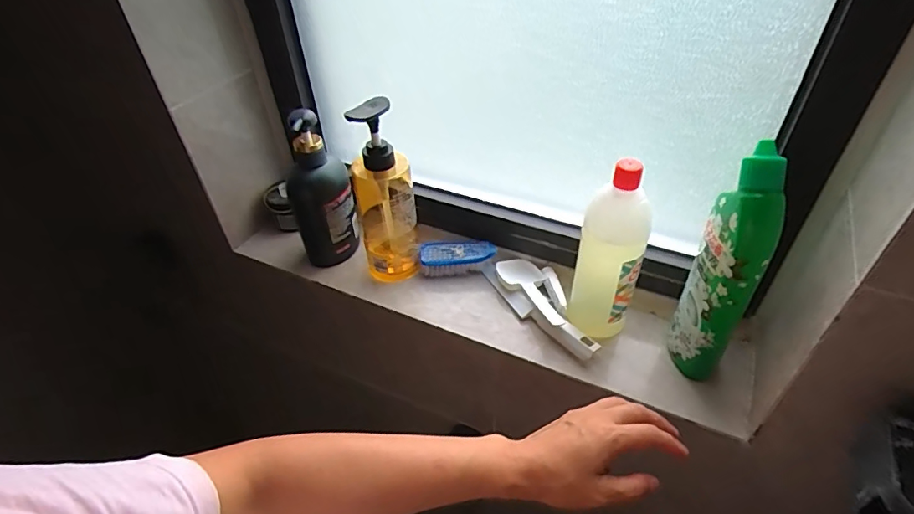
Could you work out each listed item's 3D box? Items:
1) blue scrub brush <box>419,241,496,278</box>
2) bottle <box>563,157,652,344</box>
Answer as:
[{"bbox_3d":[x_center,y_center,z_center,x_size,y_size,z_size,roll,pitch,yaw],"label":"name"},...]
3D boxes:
[{"bbox_3d":[0.000,0.000,0.643,0.092,0.029,0.036,-7,43,-4],"label":"blue scrub brush"},{"bbox_3d":[0.148,-0.002,0.507,0.052,0.190,0.062,-19,45,-17],"label":"bottle"}]

